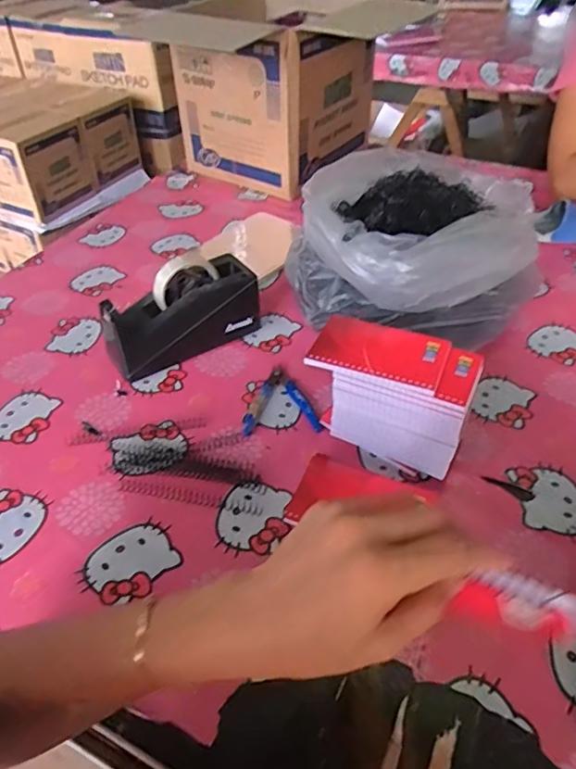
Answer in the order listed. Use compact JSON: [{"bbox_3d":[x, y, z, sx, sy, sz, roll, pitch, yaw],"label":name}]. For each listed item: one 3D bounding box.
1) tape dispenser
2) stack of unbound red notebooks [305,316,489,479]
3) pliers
[{"bbox_3d":[-0.137,-0.094,0.690,0.197,0.105,0.072,-26,48,-23],"label":"tape dispenser"},{"bbox_3d":[0.107,0.016,0.569,0.160,0.123,0.091,17,47,20],"label":"stack of unbound red notebooks"},{"bbox_3d":[-0.009,0.018,0.643,0.088,0.007,0.098,-4,43,-2],"label":"pliers"}]

